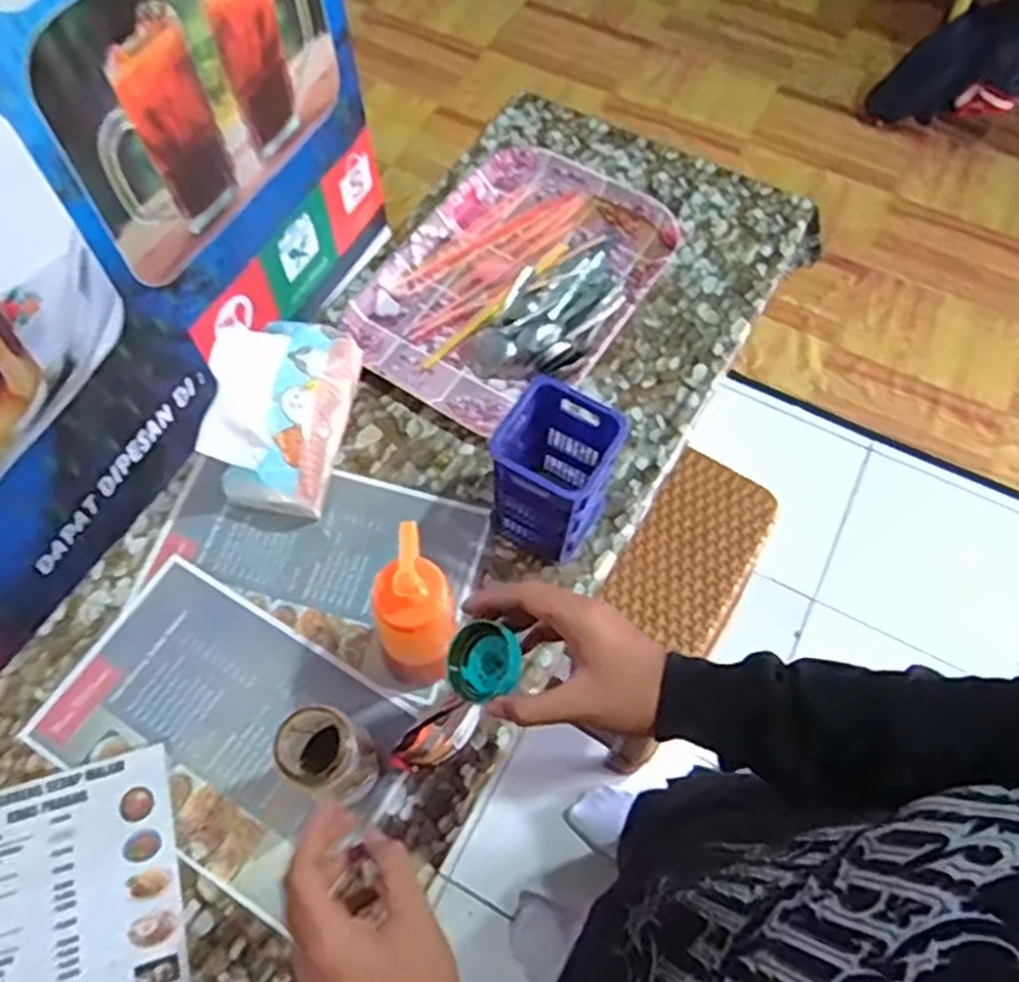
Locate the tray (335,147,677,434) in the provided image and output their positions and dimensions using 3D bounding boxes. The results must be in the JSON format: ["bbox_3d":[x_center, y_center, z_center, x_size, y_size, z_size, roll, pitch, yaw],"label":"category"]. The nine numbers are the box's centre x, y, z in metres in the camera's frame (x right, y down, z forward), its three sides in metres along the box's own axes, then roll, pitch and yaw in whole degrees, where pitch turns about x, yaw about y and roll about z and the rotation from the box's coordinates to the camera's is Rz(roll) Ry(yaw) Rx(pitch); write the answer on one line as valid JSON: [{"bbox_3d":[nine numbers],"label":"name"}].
[{"bbox_3d":[0.010,-0.267,0.967,0.281,0.035,0.413,32,68,14],"label":"tray"}]

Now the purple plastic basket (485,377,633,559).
[{"bbox_3d":[0.041,-0.016,0.774,0.102,0.165,0.100,25,67,11],"label":"purple plastic basket"}]

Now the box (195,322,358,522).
[{"bbox_3d":[-0.232,-0.088,0.818,0.110,0.134,0.201,10,65,4],"label":"box"}]

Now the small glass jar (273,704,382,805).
[{"bbox_3d":[-0.148,0.224,0.659,0.072,0.160,0.060,41,71,17],"label":"small glass jar"}]

